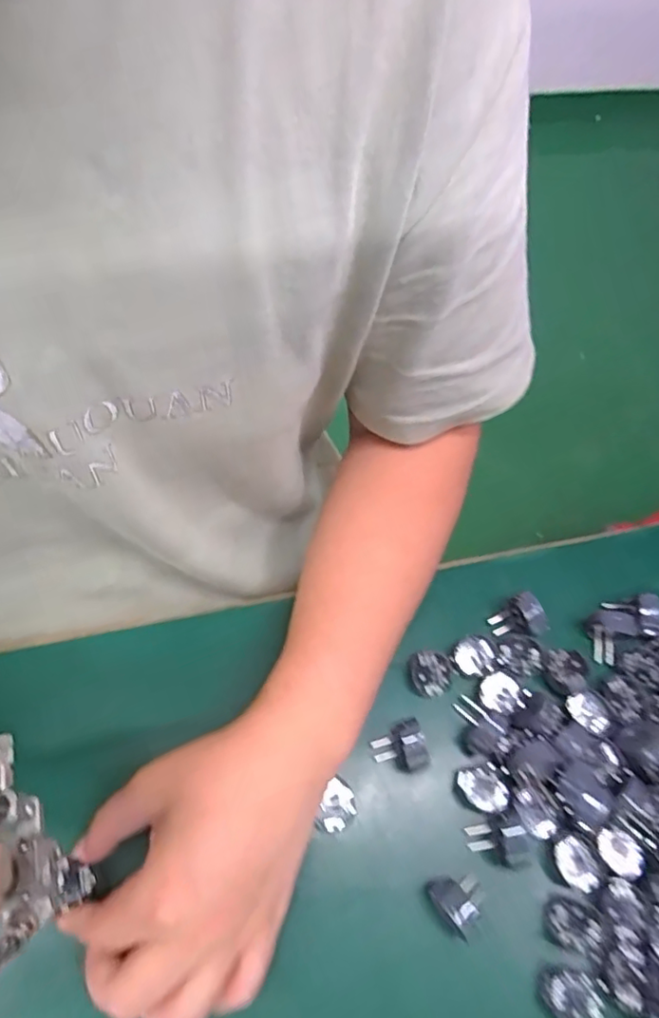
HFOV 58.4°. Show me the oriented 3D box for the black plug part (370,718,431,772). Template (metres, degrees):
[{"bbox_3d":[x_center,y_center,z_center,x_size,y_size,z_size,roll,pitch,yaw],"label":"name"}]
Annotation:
[{"bbox_3d":[0.042,0.142,0.349,0.028,0.022,0.028,-17,62,-10],"label":"black plug part"}]

